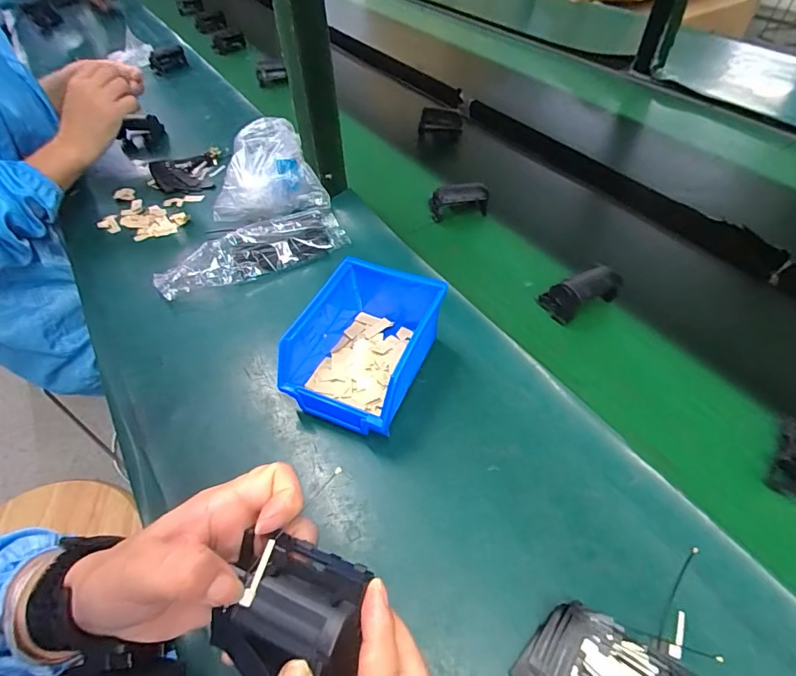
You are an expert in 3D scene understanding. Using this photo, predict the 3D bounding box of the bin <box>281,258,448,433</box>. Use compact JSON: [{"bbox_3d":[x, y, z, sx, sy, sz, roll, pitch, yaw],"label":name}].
[{"bbox_3d":[-0.032,0.005,0.428,0.113,0.071,0.148,16,52,16],"label":"bin"}]

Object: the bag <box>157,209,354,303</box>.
[{"bbox_3d":[-0.177,-0.106,0.559,0.224,0.026,0.079,-21,51,-15],"label":"bag"}]

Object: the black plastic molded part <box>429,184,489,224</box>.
[{"bbox_3d":[0.082,-0.178,0.608,0.075,0.045,0.028,-6,49,-3],"label":"black plastic molded part"}]

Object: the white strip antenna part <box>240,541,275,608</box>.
[{"bbox_3d":[-0.063,0.107,0.211,0.005,0.004,0.028,13,60,13],"label":"white strip antenna part"}]

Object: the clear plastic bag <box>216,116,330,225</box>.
[{"bbox_3d":[-0.171,-0.209,0.602,0.144,0.105,0.085,-11,49,-7],"label":"clear plastic bag"}]

